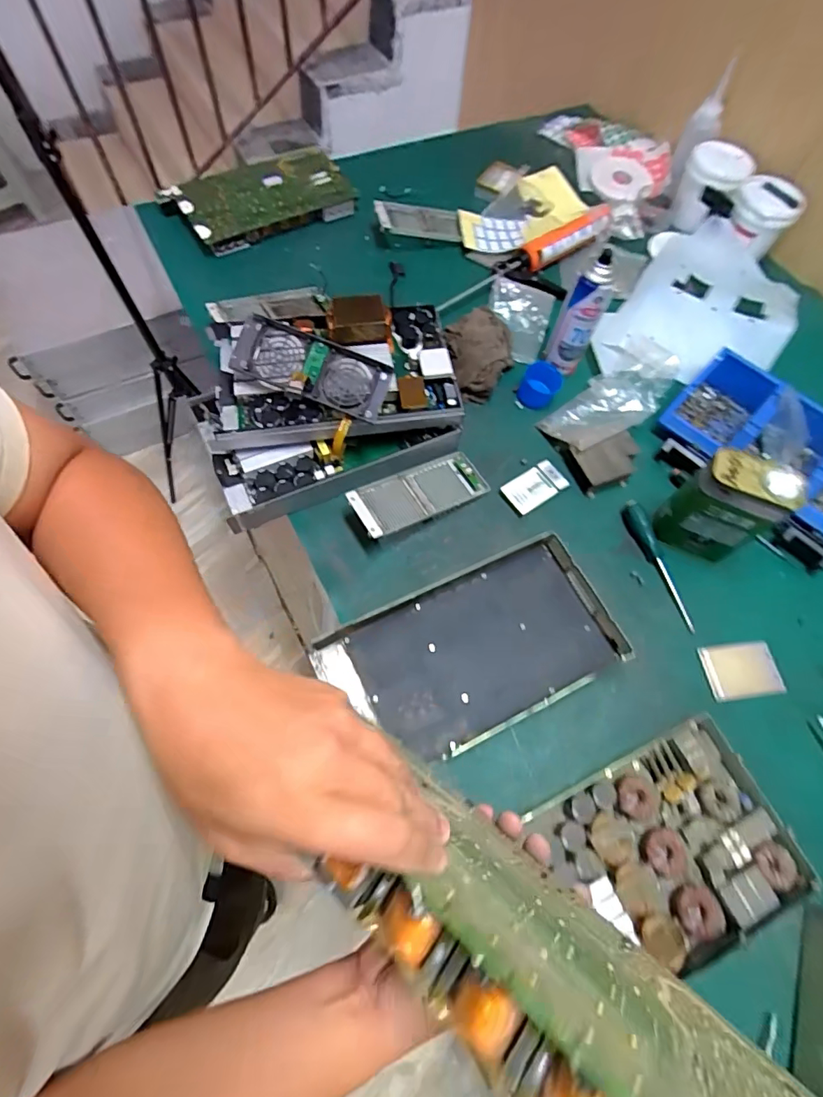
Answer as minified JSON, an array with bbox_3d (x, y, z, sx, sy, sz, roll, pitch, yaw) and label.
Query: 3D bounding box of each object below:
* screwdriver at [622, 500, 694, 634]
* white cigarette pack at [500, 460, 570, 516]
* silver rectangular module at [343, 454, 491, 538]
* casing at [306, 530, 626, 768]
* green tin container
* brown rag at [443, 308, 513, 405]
[{"bbox_3d":[0.388,0.024,0.789,0.030,0.027,0.214,-20,78,-11],"label":"screwdriver"},{"bbox_3d":[0.199,-0.102,0.821,0.105,0.016,0.058,-32,71,-17],"label":"white cigarette pack"},{"bbox_3d":[0.014,-0.088,0.786,0.221,0.021,0.084,-24,66,-27],"label":"silver rectangular module"},{"bbox_3d":[0.089,0.141,0.699,0.390,0.042,0.212,-22,68,-14],"label":"casing"},{"bbox_3d":[0.446,-0.057,0.725,0.125,0.170,0.068,33,68,11],"label":"green tin container"},{"bbox_3d":[0.125,-0.366,0.917,0.128,0.056,0.202,2,66,-3],"label":"brown rag"}]

